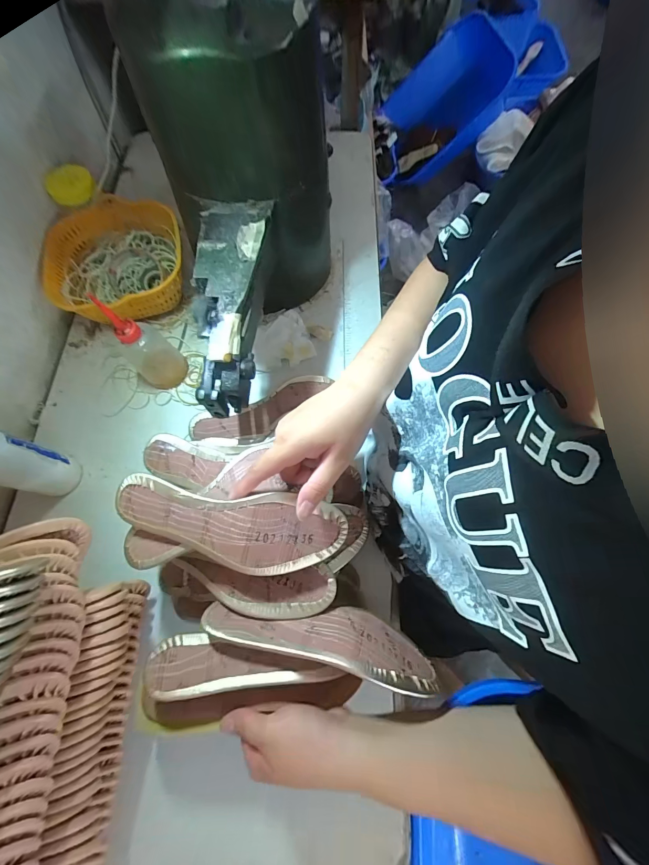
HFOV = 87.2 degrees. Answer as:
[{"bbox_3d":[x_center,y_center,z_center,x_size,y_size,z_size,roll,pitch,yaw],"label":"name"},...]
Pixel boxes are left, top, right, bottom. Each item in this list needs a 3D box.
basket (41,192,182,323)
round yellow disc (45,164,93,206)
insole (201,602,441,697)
[{"bbox_3d":[-0.330,-0.272,0.560,0.212,0.079,0.212,-24,72,-6],"label":"basket"},{"bbox_3d":[-0.396,-0.388,0.536,0.018,0.047,0.070,10,55,40],"label":"round yellow disc"},{"bbox_3d":[-0.008,0.199,0.320,0.220,0.072,0.040,3,104,8],"label":"insole"}]

